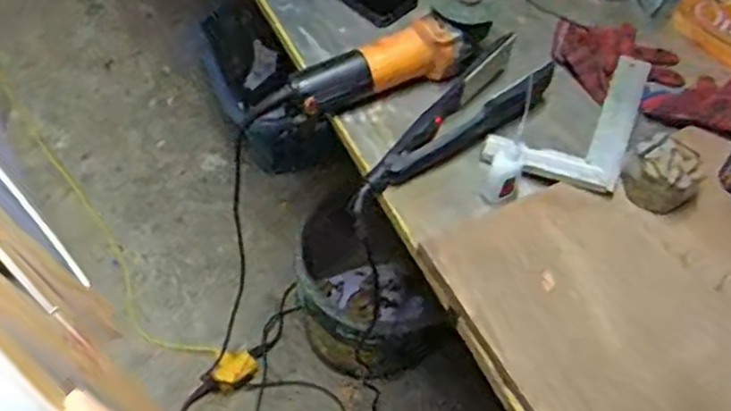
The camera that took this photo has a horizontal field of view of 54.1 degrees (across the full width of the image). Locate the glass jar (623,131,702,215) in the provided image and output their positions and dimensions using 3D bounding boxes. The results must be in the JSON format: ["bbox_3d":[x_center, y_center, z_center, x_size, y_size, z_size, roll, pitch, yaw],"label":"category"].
[{"bbox_3d":[0.322,-0.033,0.775,0.079,0.049,0.075,2,55,-3],"label":"glass jar"}]

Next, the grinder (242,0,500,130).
[{"bbox_3d":[0.025,-0.173,0.838,0.277,0.089,0.086,-28,62,-22],"label":"grinder"}]

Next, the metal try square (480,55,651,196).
[{"bbox_3d":[0.250,-0.122,0.853,0.148,0.020,0.253,23,57,11],"label":"metal try square"}]

